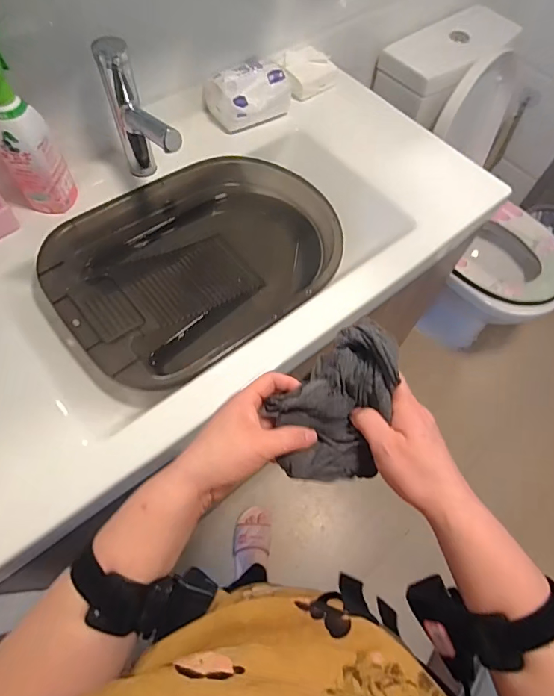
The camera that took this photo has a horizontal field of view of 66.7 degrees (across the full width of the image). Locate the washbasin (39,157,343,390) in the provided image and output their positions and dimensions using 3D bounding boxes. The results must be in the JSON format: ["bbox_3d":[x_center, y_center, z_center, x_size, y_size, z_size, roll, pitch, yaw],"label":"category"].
[{"bbox_3d":[-0.119,-0.139,0.700,0.339,0.099,0.453,41,68,15],"label":"washbasin"}]

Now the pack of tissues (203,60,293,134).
[{"bbox_3d":[-0.056,-0.481,0.789,0.145,0.074,0.105,-31,69,-17],"label":"pack of tissues"}]

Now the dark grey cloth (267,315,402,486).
[{"bbox_3d":[0.048,0.037,0.367,0.096,0.066,0.142,12,63,2],"label":"dark grey cloth"}]

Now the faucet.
[{"bbox_3d":[-0.192,-0.312,0.627,0.047,0.201,0.160,-27,68,-16],"label":"faucet"}]

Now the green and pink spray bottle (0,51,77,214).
[{"bbox_3d":[-0.360,-0.300,0.587,0.078,0.222,0.089,-29,69,-17],"label":"green and pink spray bottle"}]

